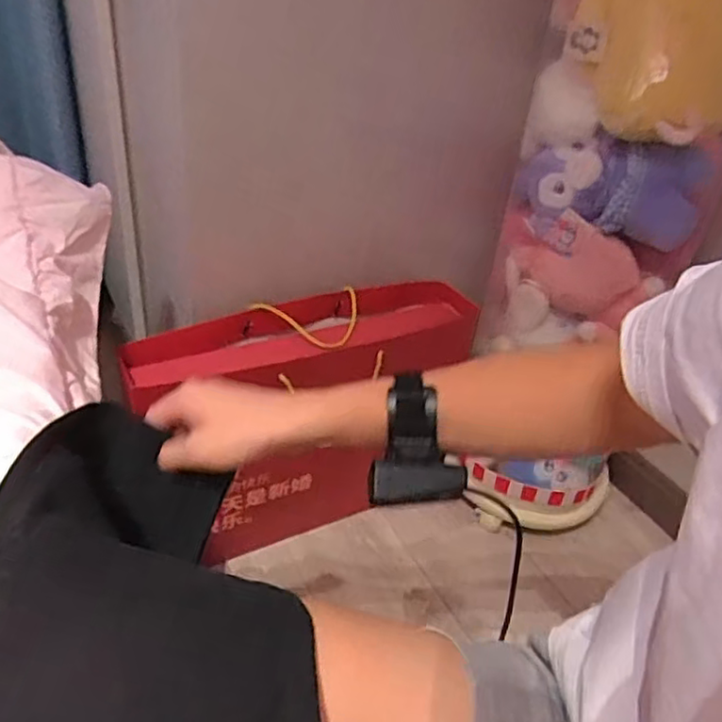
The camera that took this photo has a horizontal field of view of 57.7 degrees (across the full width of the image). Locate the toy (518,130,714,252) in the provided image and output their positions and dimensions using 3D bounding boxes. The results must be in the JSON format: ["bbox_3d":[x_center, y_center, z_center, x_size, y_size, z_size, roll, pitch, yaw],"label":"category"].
[{"bbox_3d":[0.303,-0.212,0.791,0.208,0.110,0.071,15,37,10],"label":"toy"}]

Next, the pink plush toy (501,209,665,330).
[{"bbox_3d":[0.273,-0.132,0.857,0.213,0.123,0.063,28,41,25],"label":"pink plush toy"}]

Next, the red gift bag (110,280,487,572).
[{"bbox_3d":[-0.078,0.100,0.958,0.473,0.360,0.137,-13,41,-26],"label":"red gift bag"}]

